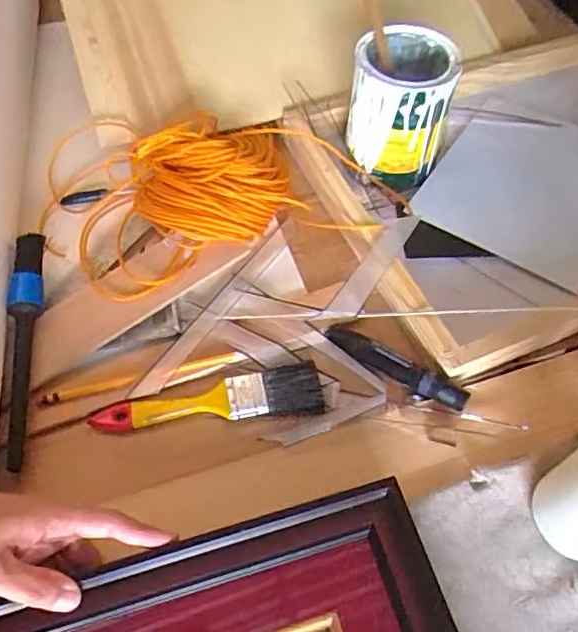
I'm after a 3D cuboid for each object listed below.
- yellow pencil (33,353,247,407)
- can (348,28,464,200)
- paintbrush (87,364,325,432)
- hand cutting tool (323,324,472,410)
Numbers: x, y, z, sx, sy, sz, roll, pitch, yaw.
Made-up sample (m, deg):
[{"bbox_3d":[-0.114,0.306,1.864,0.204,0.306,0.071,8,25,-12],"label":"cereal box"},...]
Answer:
[{"bbox_3d":[-0.129,0.053,0.508,0.180,0.011,0.010,-12,57,-10],"label":"yellow pencil"},{"bbox_3d":[0.117,-0.218,0.622,0.105,0.127,0.108,1,56,-2],"label":"can"},{"bbox_3d":[-0.068,0.074,0.495,0.192,0.011,0.042,-9,57,-8],"label":"paintbrush"},{"bbox_3d":[0.092,0.045,0.508,0.131,0.021,0.022,30,60,17],"label":"hand cutting tool"}]

